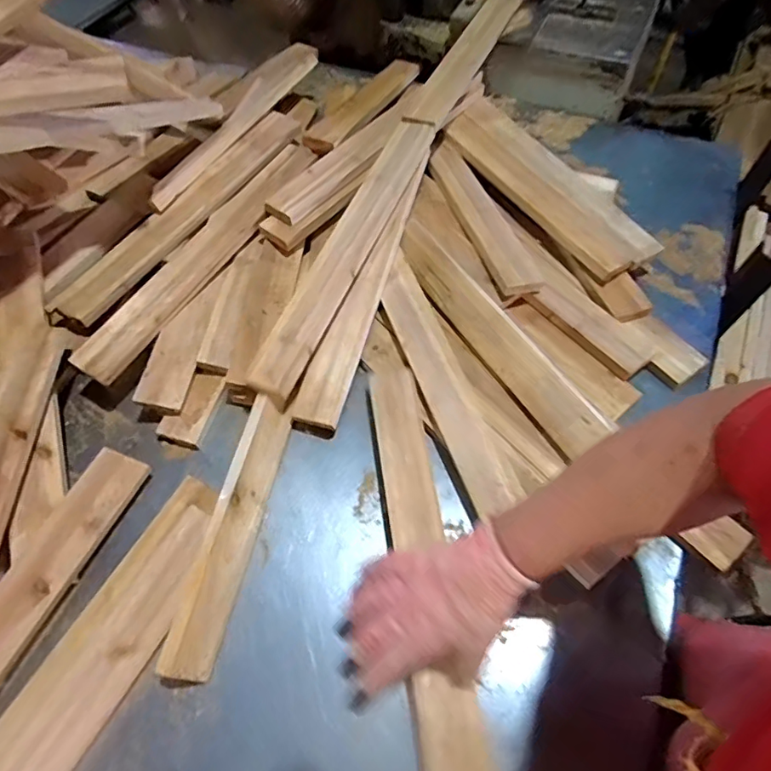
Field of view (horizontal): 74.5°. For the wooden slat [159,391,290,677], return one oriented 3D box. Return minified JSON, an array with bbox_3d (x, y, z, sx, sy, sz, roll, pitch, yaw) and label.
[{"bbox_3d":[-0.174,0.158,0.579,0.017,0.063,0.306,-9,53,31],"label":"wooden slat"}]

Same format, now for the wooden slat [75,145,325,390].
[{"bbox_3d":[-0.262,-0.200,0.747,0.074,0.015,0.474,31,69,10],"label":"wooden slat"}]

